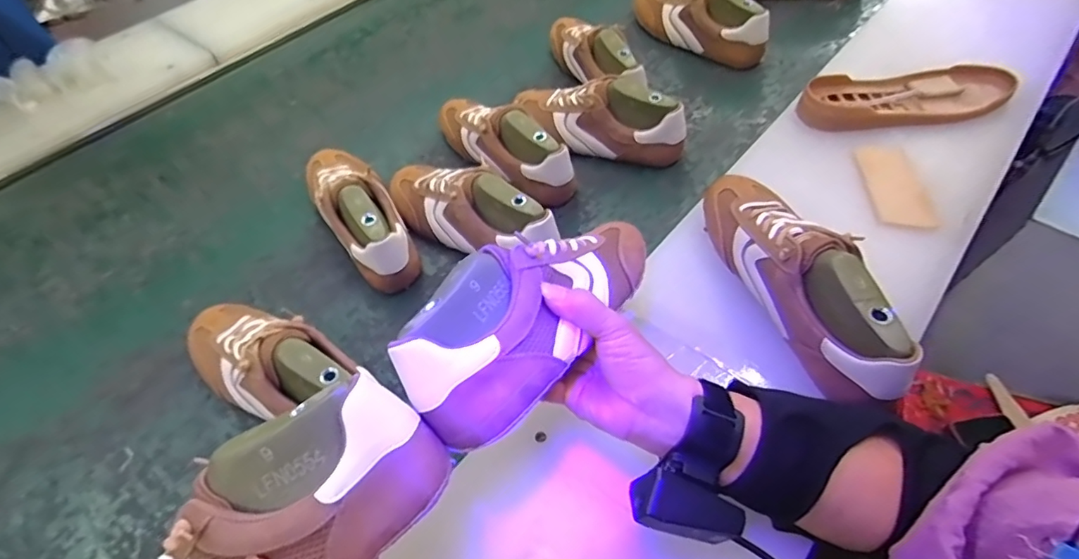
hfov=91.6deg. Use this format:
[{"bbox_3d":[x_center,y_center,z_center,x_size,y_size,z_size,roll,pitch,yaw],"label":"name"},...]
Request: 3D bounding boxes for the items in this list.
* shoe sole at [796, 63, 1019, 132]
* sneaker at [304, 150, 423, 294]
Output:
[{"bbox_3d":[0.453,-0.229,0.654,0.254,0.030,0.081,-7,52,0],"label":"shoe sole"},{"bbox_3d":[-0.229,-0.099,0.654,0.083,0.083,0.252,-30,55,-17],"label":"sneaker"}]

